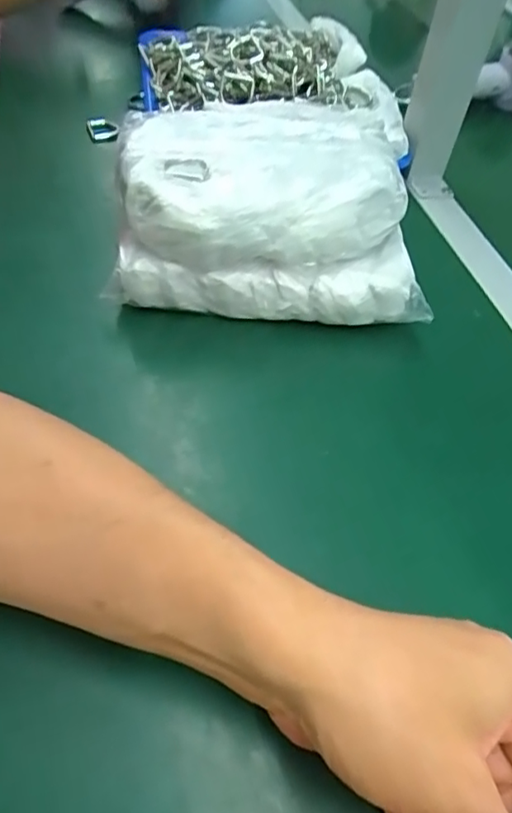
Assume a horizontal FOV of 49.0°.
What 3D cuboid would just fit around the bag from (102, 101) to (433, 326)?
[{"bbox_3d":[0.011,-0.177,0.444,0.227,0.084,0.222,6,51,-2],"label":"bag"}]

